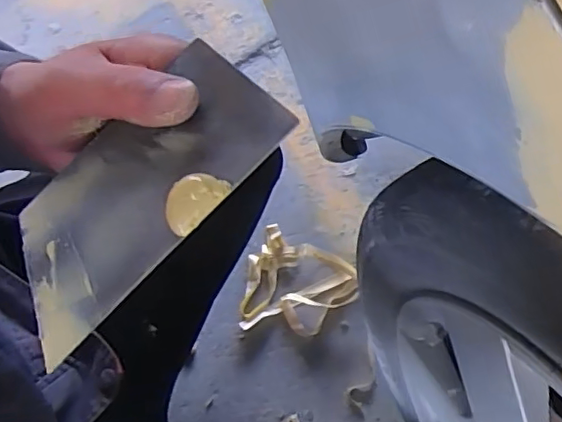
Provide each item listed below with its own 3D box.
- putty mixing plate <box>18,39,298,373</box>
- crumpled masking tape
[{"bbox_3d":[-0.061,-0.011,0.234,0.126,0.010,0.072,-45,57,0],"label":"putty mixing plate"},{"bbox_3d":[0.029,0.102,0.830,0.156,0.019,0.145,8,73,3],"label":"crumpled masking tape"}]

